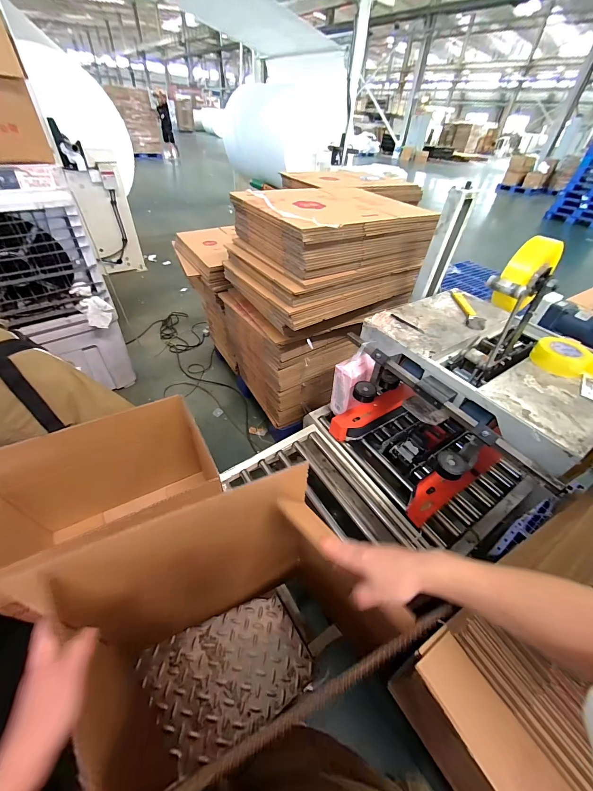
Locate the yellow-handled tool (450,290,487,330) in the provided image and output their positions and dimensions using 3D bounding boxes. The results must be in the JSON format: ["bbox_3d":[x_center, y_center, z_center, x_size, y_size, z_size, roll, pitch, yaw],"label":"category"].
[{"bbox_3d":[0.635,-0.329,1.125,0.051,0.033,0.270,8,43,2],"label":"yellow-handled tool"}]

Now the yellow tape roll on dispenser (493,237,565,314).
[{"bbox_3d":[0.565,-0.297,0.744,0.167,0.162,0.077,-28,52,-31],"label":"yellow tape roll on dispenser"}]

